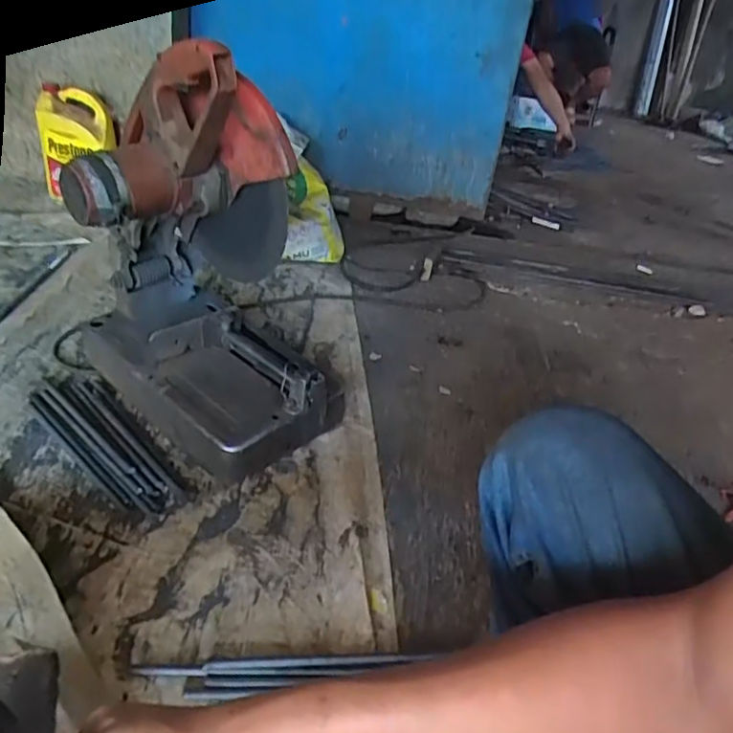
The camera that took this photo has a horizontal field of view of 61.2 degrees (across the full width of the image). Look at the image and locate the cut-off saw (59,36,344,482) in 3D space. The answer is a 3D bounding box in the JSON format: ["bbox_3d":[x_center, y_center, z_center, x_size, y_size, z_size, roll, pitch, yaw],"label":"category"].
[{"bbox_3d":[-0.265,-0.177,0.980,0.287,0.530,0.457,-20,42,-35],"label":"cut-off saw"}]

